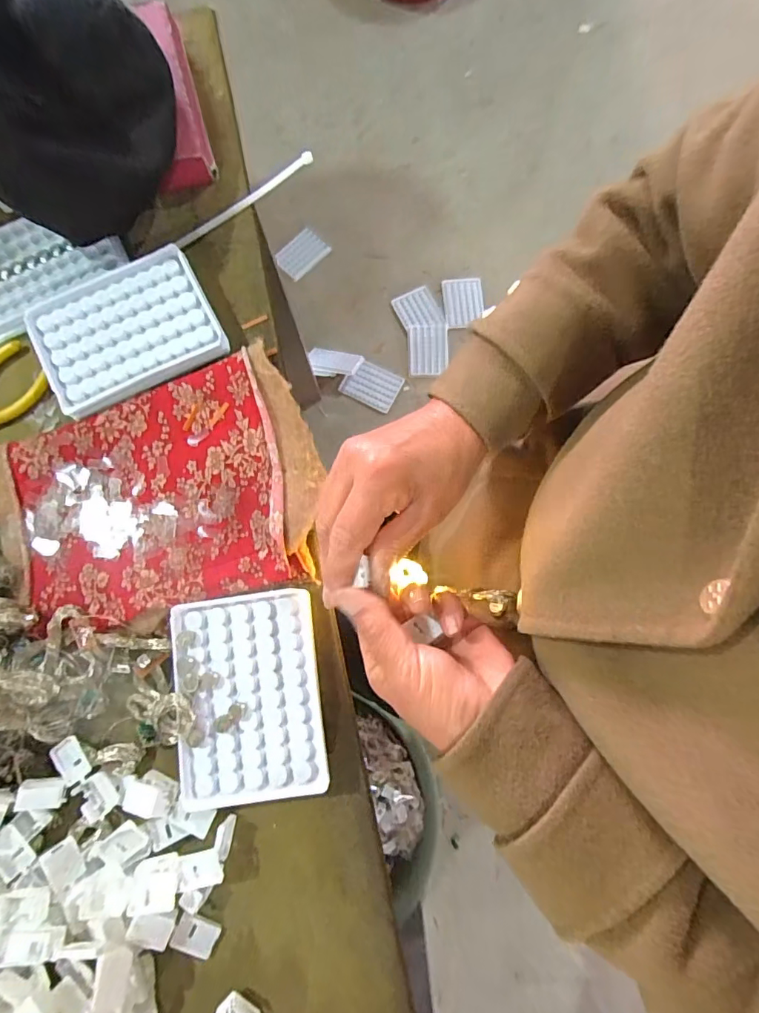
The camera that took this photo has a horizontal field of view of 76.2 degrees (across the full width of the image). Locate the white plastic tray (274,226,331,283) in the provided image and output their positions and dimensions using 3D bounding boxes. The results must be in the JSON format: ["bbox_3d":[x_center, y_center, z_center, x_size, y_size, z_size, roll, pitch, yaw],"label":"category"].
[{"bbox_3d":[-0.192,-0.614,1.170,0.090,0.014,0.122,40,82,7],"label":"white plastic tray"}]

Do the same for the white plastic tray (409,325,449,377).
[{"bbox_3d":[0.115,-0.364,1.137,0.091,0.022,0.122,-1,79,0],"label":"white plastic tray"}]

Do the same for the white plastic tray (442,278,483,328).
[{"bbox_3d":[0.201,-0.485,1.156,0.094,0.019,0.124,-3,84,-2],"label":"white plastic tray"}]

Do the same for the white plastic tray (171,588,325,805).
[{"bbox_3d":[-0.086,0.124,0.322,0.091,0.011,0.126,-8,79,-1],"label":"white plastic tray"}]

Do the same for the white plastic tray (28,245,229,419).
[{"bbox_3d":[-0.192,-0.134,0.370,0.129,0.014,0.096,-27,80,-5],"label":"white plastic tray"}]

